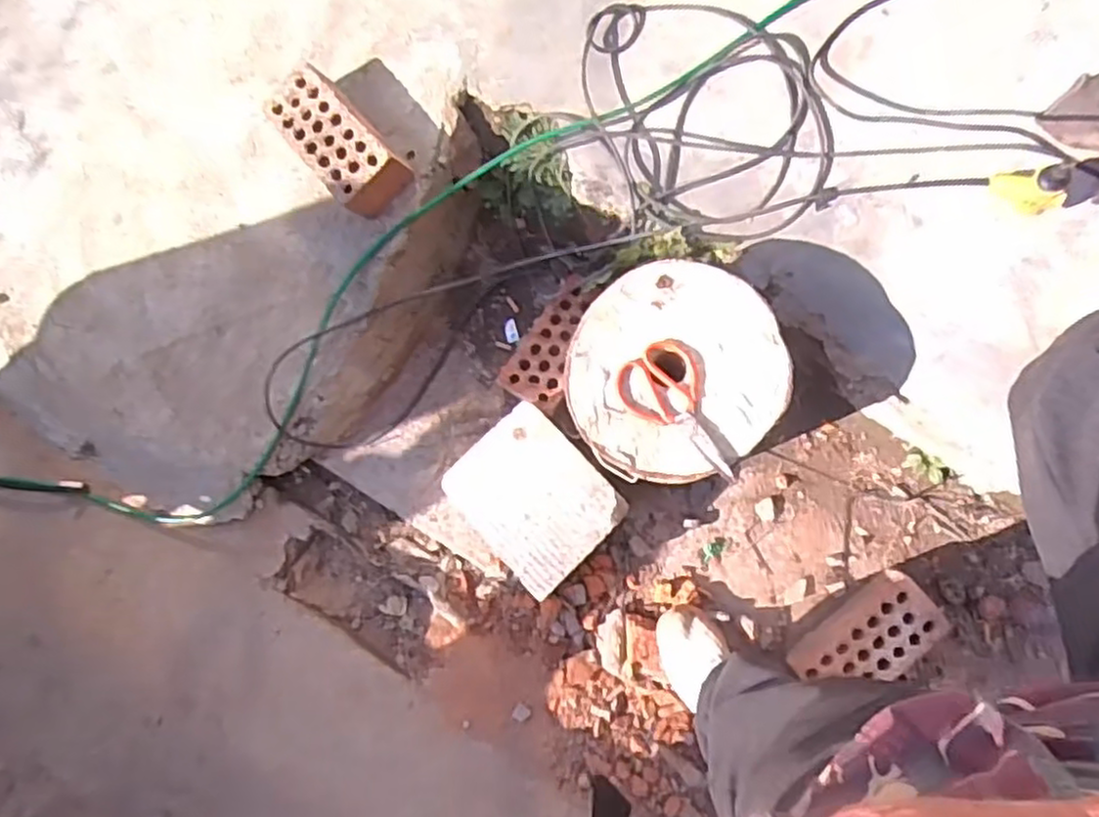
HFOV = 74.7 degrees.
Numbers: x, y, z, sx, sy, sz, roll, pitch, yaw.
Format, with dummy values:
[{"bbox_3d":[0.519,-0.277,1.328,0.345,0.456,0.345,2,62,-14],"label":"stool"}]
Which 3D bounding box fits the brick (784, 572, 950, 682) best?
[{"bbox_3d":[0.511,0.376,1.159,0.227,0.085,0.126,-42,80,-2],"label":"brick"}]

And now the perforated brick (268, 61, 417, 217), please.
[{"bbox_3d":[-0.332,-0.419,1.129,0.116,0.071,0.235,-40,80,-1],"label":"perforated brick"}]

